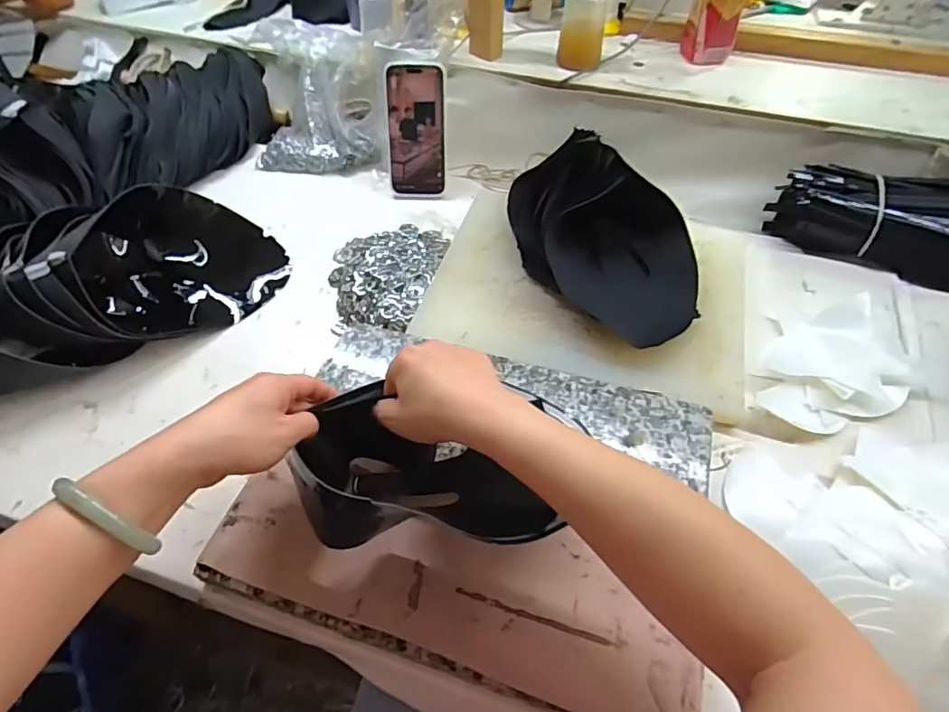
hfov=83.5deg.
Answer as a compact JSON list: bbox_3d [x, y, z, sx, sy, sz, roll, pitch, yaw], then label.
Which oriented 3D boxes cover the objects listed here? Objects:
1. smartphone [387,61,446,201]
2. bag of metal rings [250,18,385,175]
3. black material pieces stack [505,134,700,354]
[{"bbox_3d":[-0.077,-0.300,0.718,0.079,0.168,0.015,5,28,6],"label":"smartphone"},{"bbox_3d":[-0.230,-0.390,0.786,0.182,0.152,0.173,1,52,2],"label":"bag of metal rings"},{"bbox_3d":[0.144,-0.148,0.593,0.168,0.106,0.274,-35,59,-24],"label":"black material pieces stack"}]

